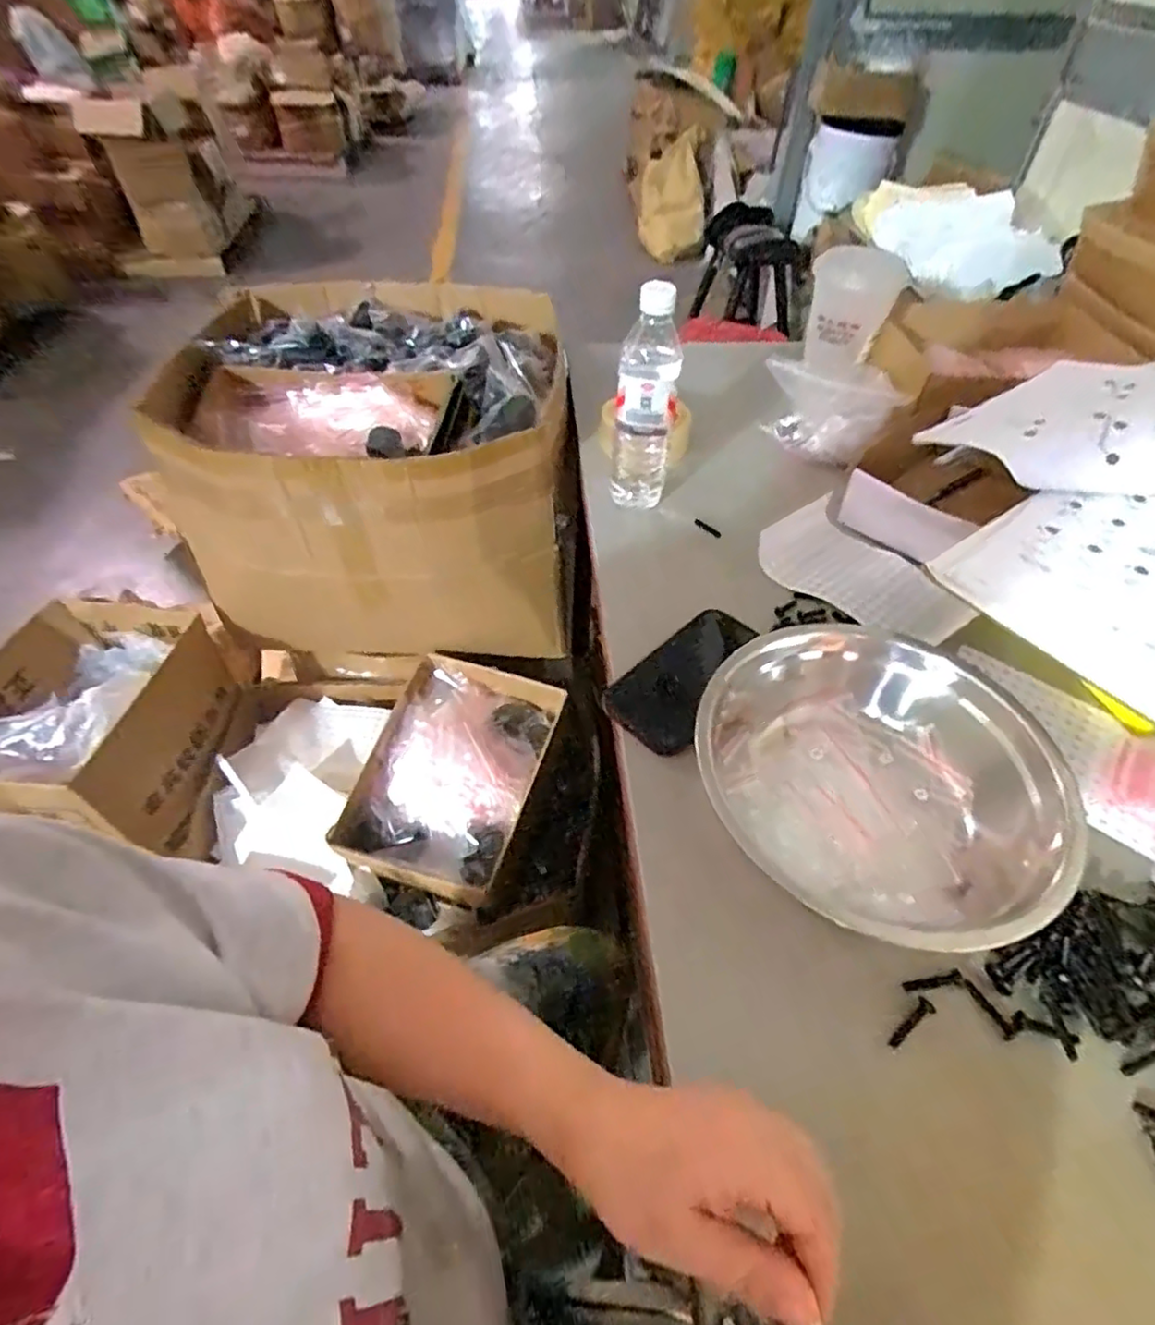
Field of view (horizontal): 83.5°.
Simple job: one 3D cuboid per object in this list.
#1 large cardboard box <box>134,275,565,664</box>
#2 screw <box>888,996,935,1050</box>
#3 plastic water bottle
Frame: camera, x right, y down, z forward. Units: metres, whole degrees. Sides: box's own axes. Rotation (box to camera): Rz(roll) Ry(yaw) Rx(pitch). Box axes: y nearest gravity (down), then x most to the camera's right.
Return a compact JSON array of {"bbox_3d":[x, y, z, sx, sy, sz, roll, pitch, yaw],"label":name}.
[{"bbox_3d":[-0.303,-0.292,1.025,0.555,0.397,0.531,-3,49,-3],"label":"large cardboard box"},{"bbox_3d":[0.209,0.227,0.405,0.039,0.006,0.009,-32,58,-23],"label":"screw"},{"bbox_3d":[0.070,-0.260,0.677,0.062,0.234,0.050,8,50,6],"label":"plastic water bottle"}]

